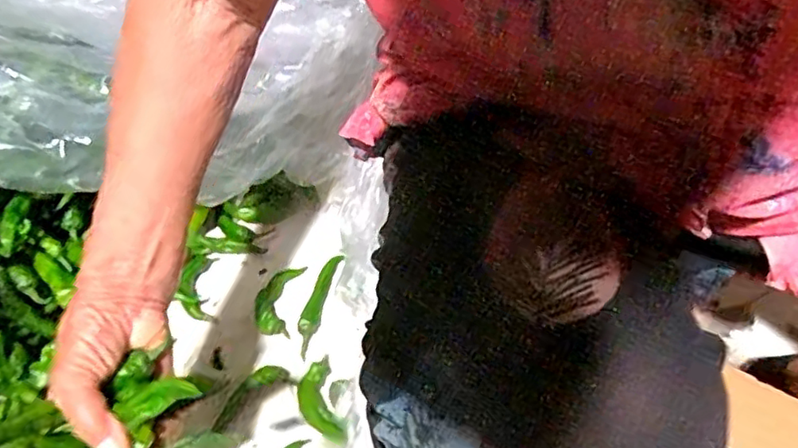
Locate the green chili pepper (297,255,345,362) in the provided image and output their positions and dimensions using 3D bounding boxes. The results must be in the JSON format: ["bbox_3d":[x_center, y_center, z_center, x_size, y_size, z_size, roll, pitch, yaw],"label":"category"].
[{"bbox_3d":[-0.085,0.081,0.647,0.018,0.021,0.118,11,54,9],"label":"green chili pepper"}]

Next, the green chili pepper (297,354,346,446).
[{"bbox_3d":[-0.075,0.168,0.580,0.034,0.028,0.087,-12,54,-8],"label":"green chili pepper"}]

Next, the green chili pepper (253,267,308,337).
[{"bbox_3d":[-0.129,0.078,0.654,0.042,0.021,0.085,4,53,4],"label":"green chili pepper"}]

